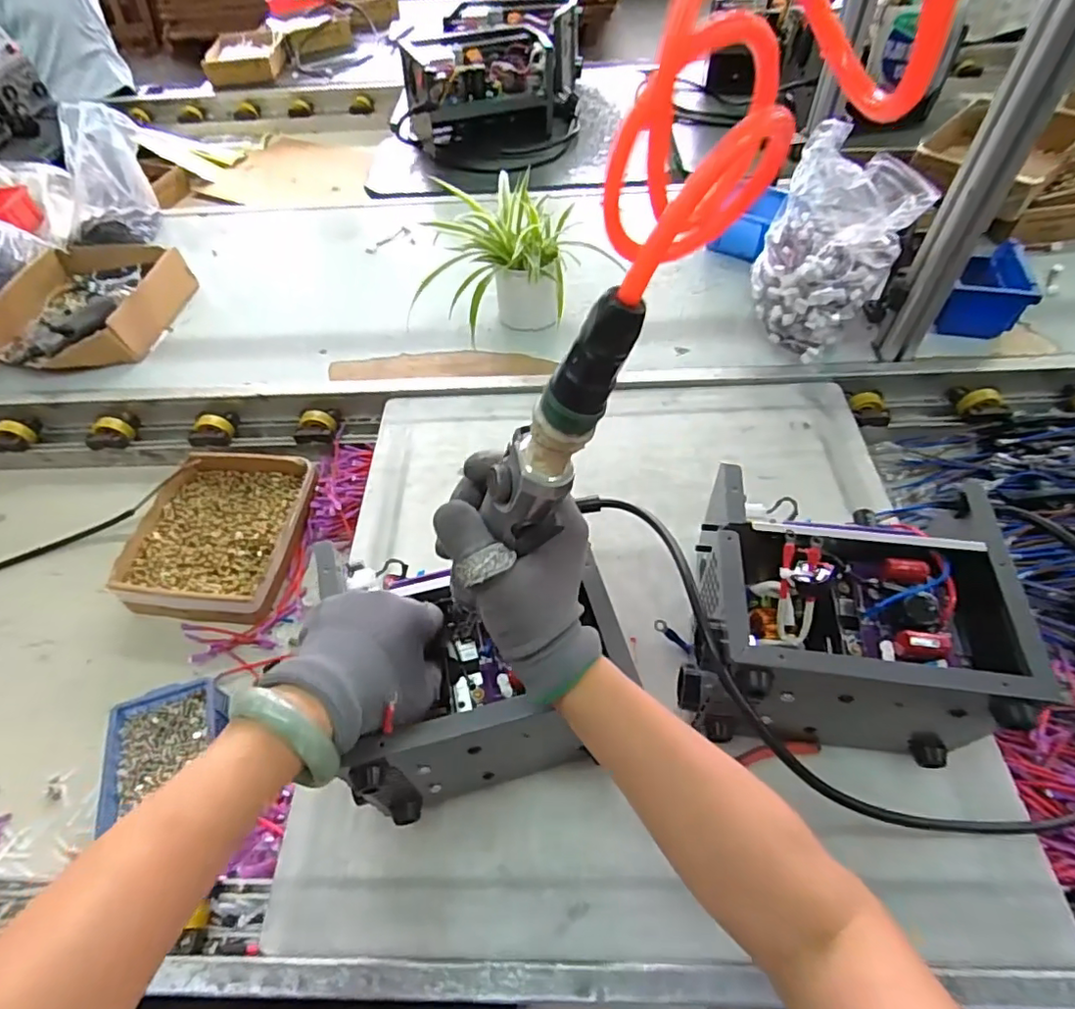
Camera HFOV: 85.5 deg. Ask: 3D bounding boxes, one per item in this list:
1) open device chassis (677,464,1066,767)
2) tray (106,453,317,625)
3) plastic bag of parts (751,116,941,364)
[{"bbox_3d":[0.233,0.091,0.457,0.222,0.123,0.207,5,54,8],"label":"open device chassis"},{"bbox_3d":[-0.400,0.032,0.739,0.209,0.042,0.226,4,54,7],"label":"tray"},{"bbox_3d":[0.373,-0.317,0.747,0.161,0.209,0.160,19,57,17],"label":"plastic bag of parts"}]

